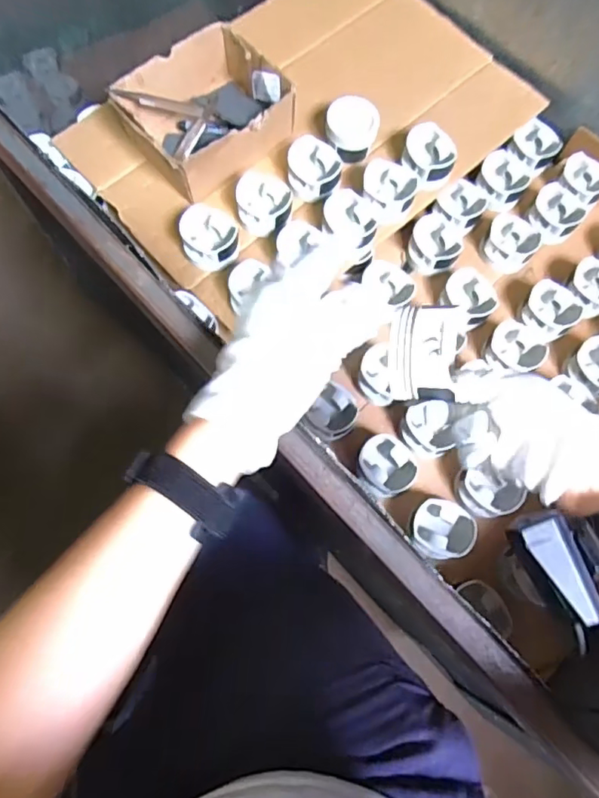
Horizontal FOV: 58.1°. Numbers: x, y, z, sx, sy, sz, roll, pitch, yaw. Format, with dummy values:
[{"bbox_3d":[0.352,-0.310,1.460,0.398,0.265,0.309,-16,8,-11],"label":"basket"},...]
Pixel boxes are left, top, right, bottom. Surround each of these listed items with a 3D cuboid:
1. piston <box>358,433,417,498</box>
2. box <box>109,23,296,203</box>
[{"bbox_3d":[0.114,0.090,0.718,0.072,0.047,0.075,0,73,-1],"label":"piston"},{"bbox_3d":[-0.134,-0.407,0.774,0.207,0.087,0.171,-38,77,-12],"label":"box"}]

